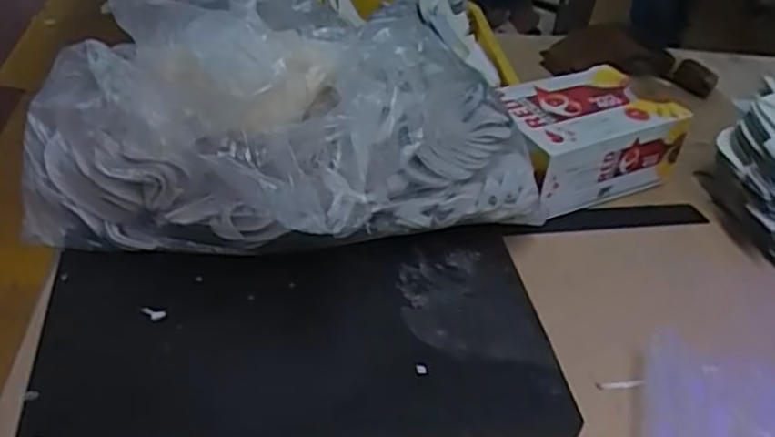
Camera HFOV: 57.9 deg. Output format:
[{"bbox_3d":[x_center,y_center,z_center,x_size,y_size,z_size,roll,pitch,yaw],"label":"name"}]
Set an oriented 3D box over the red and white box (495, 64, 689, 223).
[{"bbox_3d":[0.164,-0.066,0.614,0.158,0.083,0.101,-15,44,-26],"label":"red and white box"}]

